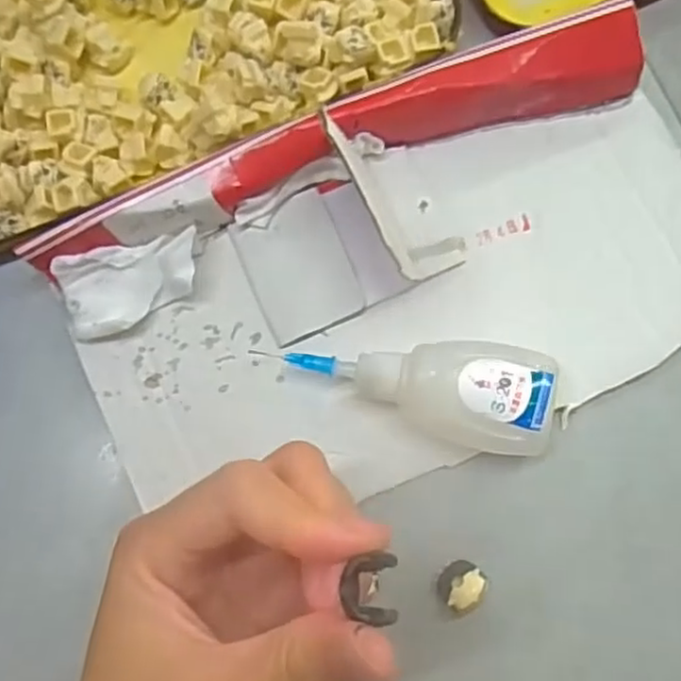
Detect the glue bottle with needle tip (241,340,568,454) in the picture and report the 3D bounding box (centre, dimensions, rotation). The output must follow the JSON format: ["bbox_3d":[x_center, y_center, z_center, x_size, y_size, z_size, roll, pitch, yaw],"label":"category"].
[{"bbox_3d":[0.029,0.015,0.240,0.098,0.023,0.034,11,80,5],"label":"glue bottle with needle tip"}]

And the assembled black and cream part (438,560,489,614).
[{"bbox_3d":[0.041,0.083,0.234,0.014,0.017,0.015,-1,79,3],"label":"assembled black and cream part"}]

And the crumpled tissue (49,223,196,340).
[{"bbox_3d":[-0.077,-0.020,0.254,0.052,0.016,0.030,-14,79,1],"label":"crumpled tissue"}]

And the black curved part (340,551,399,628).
[{"bbox_3d":[0.007,0.054,0.150,0.011,0.005,0.014,1,82,2],"label":"black curved part"}]

